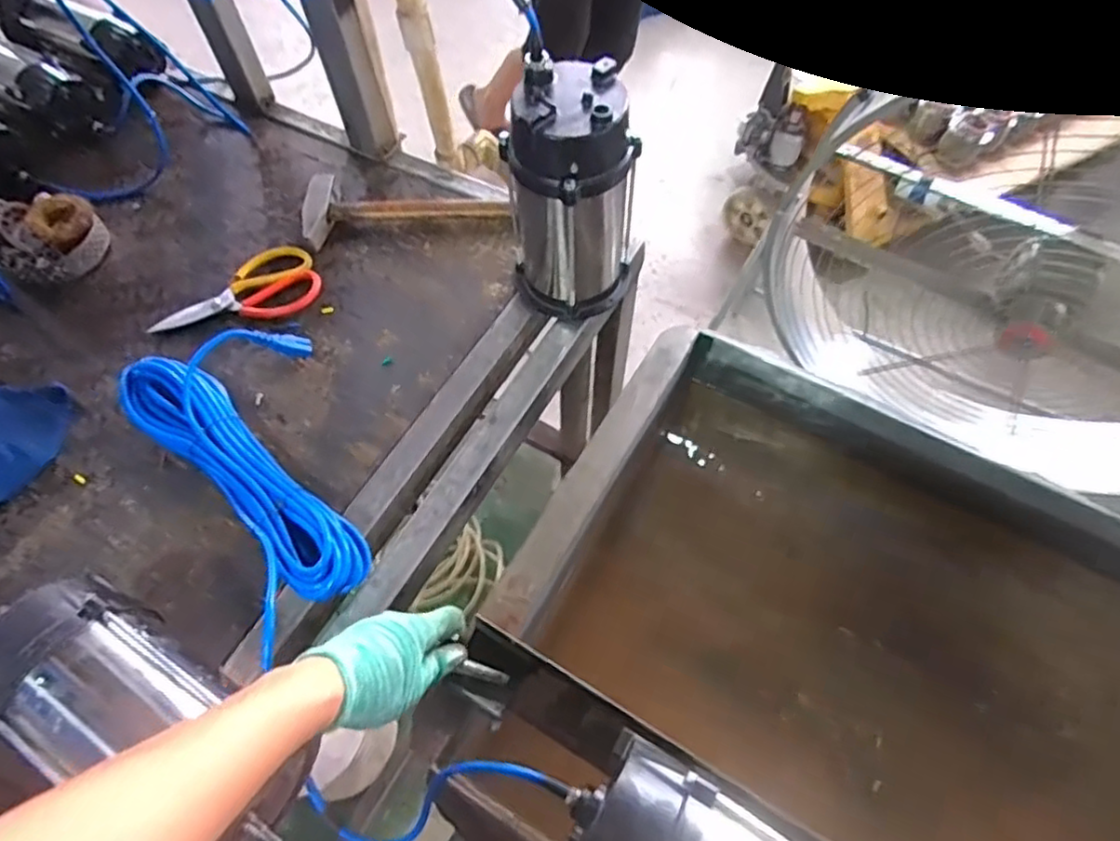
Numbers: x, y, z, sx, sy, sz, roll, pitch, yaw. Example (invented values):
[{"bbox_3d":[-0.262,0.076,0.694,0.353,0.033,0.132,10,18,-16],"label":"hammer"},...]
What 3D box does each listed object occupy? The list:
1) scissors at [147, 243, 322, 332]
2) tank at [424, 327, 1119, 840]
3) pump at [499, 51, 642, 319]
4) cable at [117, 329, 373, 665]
[{"bbox_3d":[-0.407,-0.153,0.813,0.199,0.015,0.106,-32,65,-16],"label":"scissors"},{"bbox_3d":[0.323,0.291,0.656,0.746,0.245,0.582,26,64,15],"label":"tank"},{"bbox_3d":[0.014,-0.236,0.696,0.111,0.252,0.113,38,68,20],"label":"pump"},{"bbox_3d":[-0.307,0.041,0.670,0.194,0.050,0.377,-33,65,-16],"label":"cable"}]

